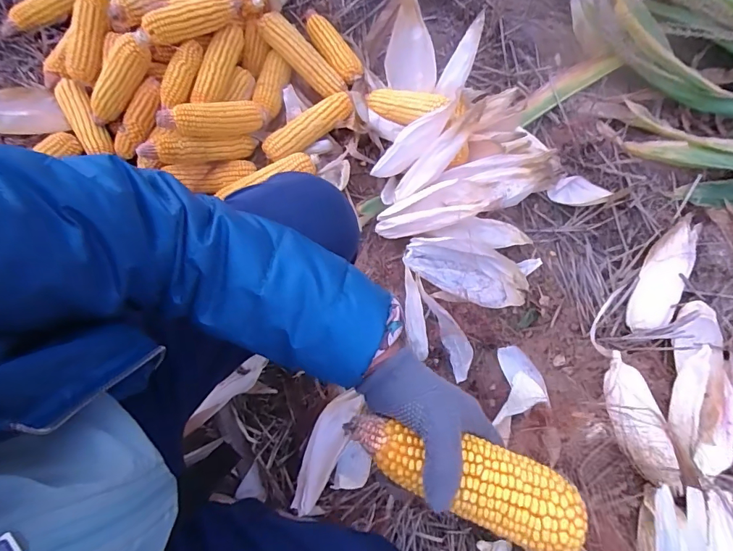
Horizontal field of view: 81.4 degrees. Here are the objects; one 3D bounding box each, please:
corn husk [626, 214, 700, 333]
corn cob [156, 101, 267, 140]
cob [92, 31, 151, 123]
[{"bbox_3d":[0.496,-0.001,0.708,0.060,0.033,0.204,26,87,6],"label":"corn husk"},{"bbox_3d":[-0.271,-0.280,0.761,0.186,0.047,0.050,-12,74,-23],"label":"corn cob"},{"bbox_3d":[-0.451,-0.349,0.775,0.207,0.056,0.053,-34,73,33],"label":"cob"}]

